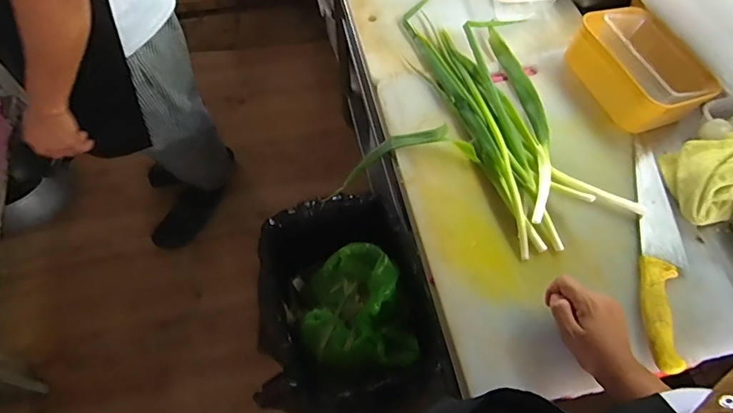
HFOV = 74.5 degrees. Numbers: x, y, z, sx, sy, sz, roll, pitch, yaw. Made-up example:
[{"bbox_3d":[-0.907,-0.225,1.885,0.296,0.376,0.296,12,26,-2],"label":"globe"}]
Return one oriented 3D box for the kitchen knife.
[{"bbox_3d":[0.382,0.048,0.623,0.053,0.032,0.327,14,62,7],"label":"kitchen knife"}]

